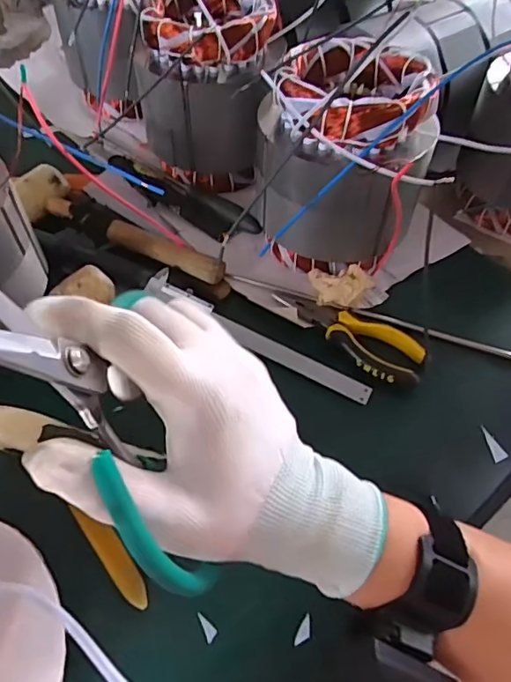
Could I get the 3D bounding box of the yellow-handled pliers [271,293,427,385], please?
[{"bbox_3d":[0.083,-0.008,0.474,0.146,0.015,0.046,27,59,16],"label":"yellow-handled pliers"}]

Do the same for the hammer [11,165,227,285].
[{"bbox_3d":[-0.146,-0.114,0.537,0.250,0.029,0.066,30,60,17],"label":"hammer"}]

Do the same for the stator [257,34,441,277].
[{"bbox_3d":[0.082,-0.159,0.474,0.142,0.164,0.142,1,56,-1],"label":"stator"}]

